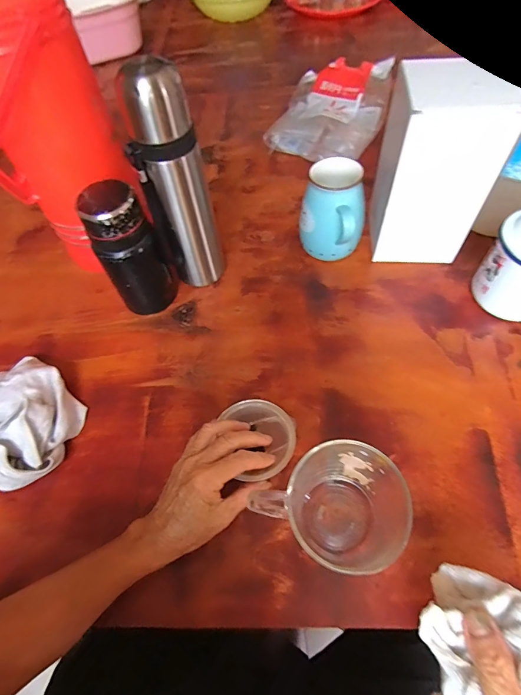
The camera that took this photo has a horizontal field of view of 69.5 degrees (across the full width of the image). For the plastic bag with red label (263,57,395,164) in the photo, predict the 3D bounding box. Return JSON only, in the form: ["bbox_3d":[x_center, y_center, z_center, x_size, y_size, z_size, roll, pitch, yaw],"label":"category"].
[{"bbox_3d":[0.124,-0.415,0.665,0.175,0.066,0.245,20,63,16],"label":"plastic bag with red label"}]

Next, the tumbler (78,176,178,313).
[{"bbox_3d":[-0.153,-0.111,0.451,0.071,0.159,0.056,-28,61,-12],"label":"tumbler"}]

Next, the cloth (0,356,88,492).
[{"bbox_3d":[-0.263,0.074,0.410,0.110,0.051,0.142,-35,63,-16],"label":"cloth"}]

